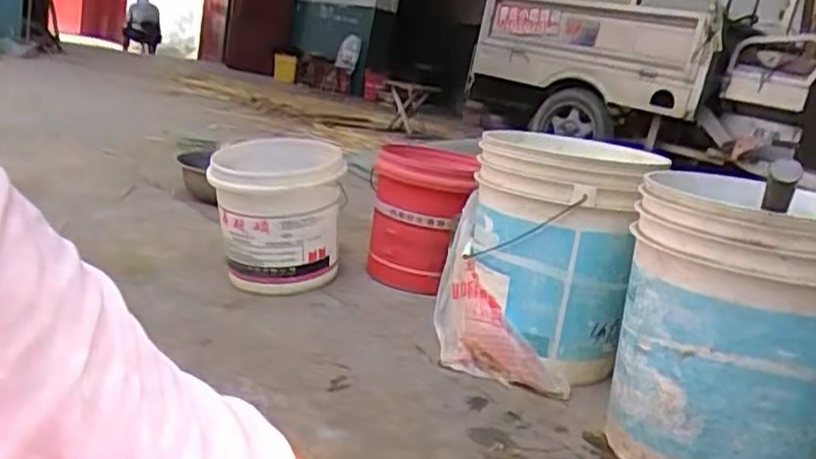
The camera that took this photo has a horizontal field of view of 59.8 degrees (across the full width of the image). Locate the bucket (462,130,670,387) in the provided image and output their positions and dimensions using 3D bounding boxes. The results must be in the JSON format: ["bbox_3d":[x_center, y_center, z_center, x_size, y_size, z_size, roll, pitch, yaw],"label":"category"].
[{"bbox_3d":[0.249,0.022,1.198,0.261,0.339,0.272,10,14,-2],"label":"bucket"}]

